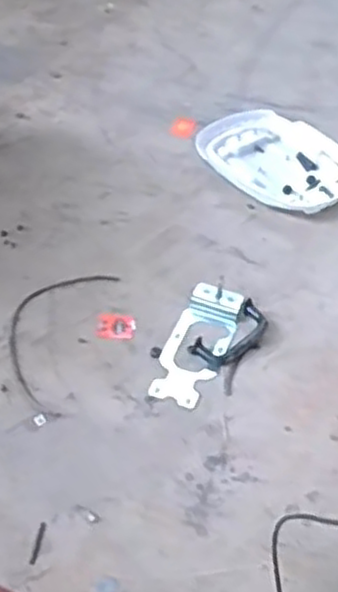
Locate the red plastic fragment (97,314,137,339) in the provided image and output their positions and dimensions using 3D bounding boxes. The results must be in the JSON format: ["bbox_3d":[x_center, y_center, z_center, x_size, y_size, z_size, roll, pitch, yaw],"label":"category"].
[{"bbox_3d":[-0.094,0.055,1.306,0.069,0.004,0.055,4,47,0],"label":"red plastic fragment"}]

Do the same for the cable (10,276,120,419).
[{"bbox_3d":[-0.207,0.060,1.291,0.152,0.011,0.327,11,48,10],"label":"cable"}]

